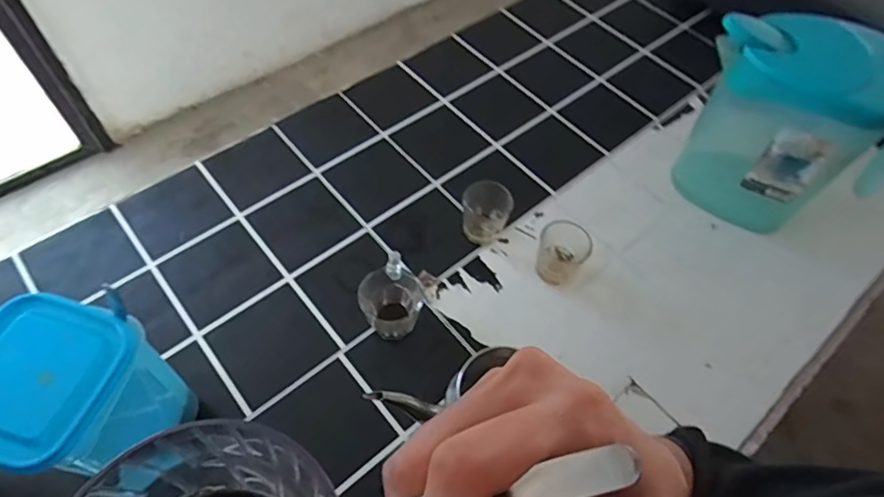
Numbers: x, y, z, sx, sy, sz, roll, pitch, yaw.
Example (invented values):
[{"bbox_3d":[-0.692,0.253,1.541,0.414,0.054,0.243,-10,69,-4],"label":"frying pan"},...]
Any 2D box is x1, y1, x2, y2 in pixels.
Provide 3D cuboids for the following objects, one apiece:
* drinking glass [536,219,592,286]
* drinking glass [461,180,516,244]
[{"bbox_3d":[0.123,0.005,0.551,0.050,0.050,0.048,2,58,-2],"label":"drinking glass"},{"bbox_3d":[0.046,-0.038,0.575,0.052,0.053,0.048,2,58,-2],"label":"drinking glass"}]

